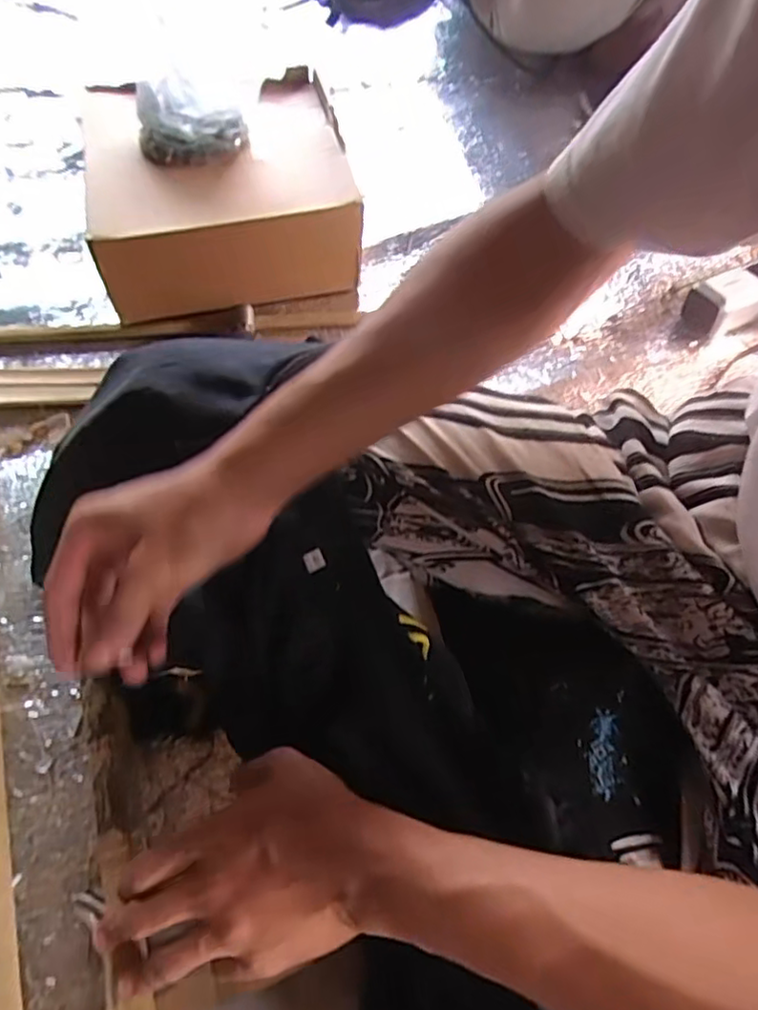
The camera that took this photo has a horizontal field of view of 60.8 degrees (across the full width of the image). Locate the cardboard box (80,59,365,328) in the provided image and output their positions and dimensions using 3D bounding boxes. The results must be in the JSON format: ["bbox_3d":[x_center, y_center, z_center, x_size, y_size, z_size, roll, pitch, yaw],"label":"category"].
[{"bbox_3d":[-0.164,-0.321,0.679,0.247,0.107,0.231,-12,61,-11],"label":"cardboard box"}]

